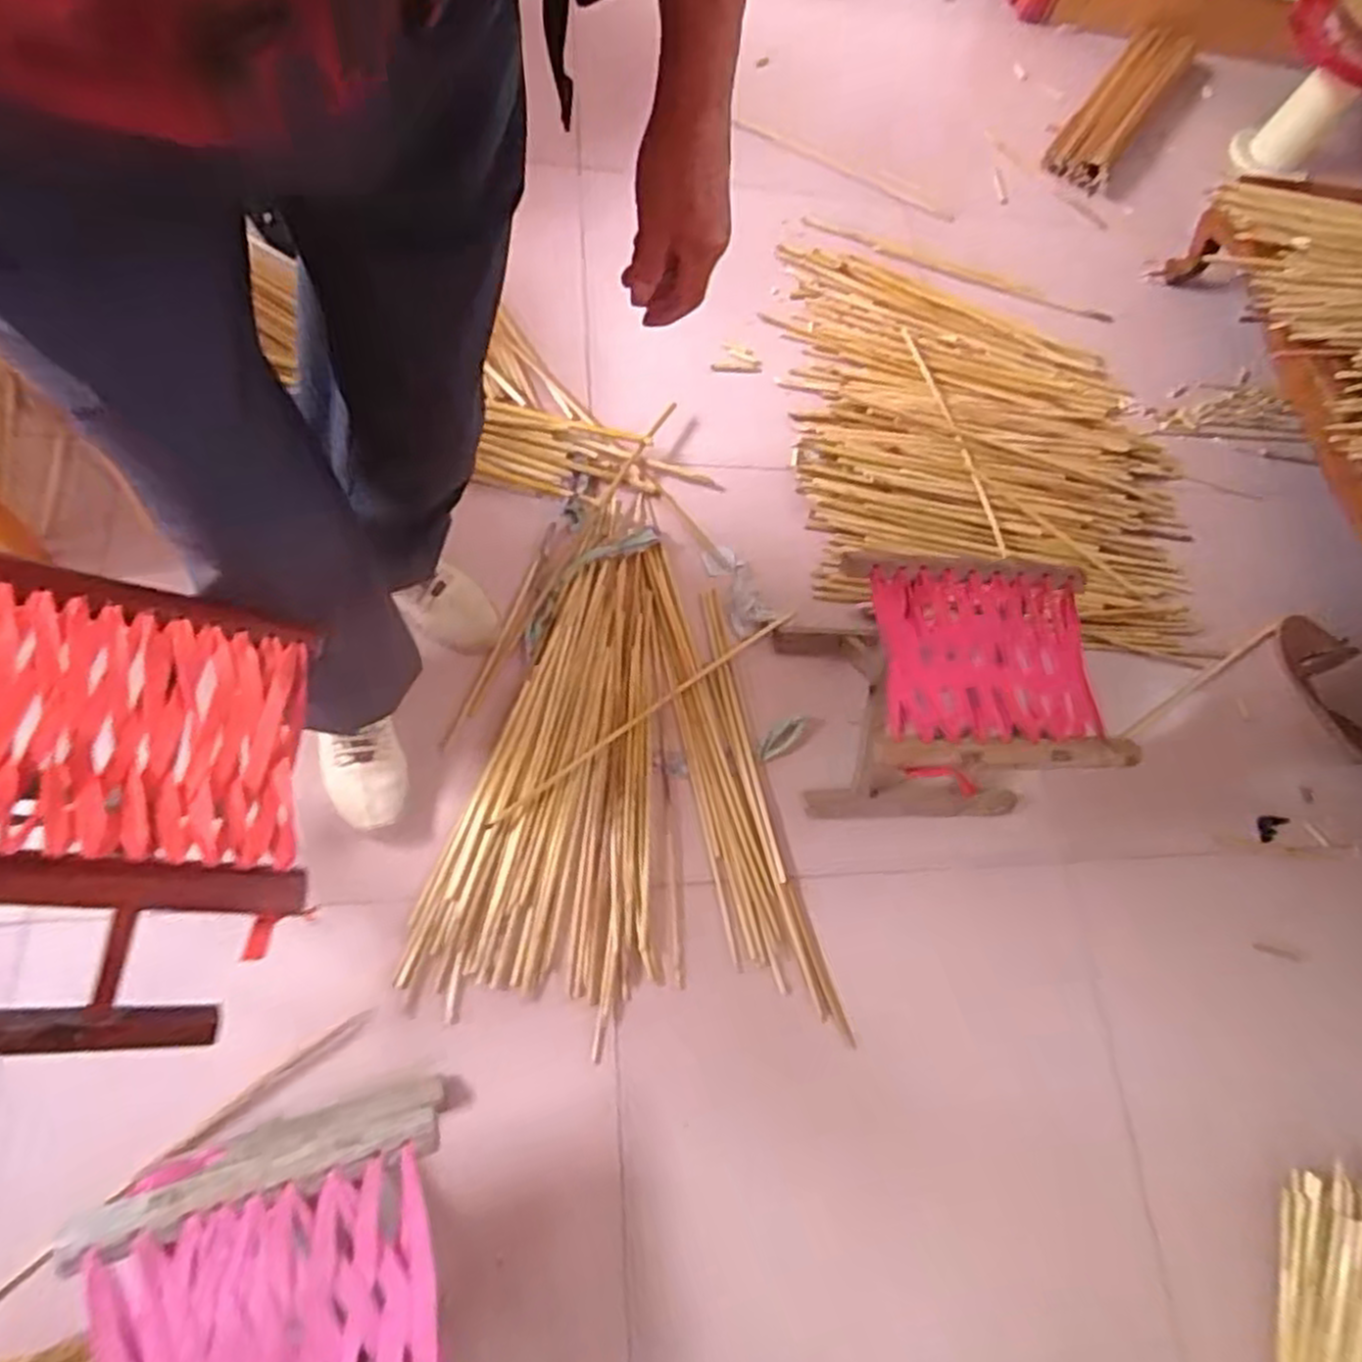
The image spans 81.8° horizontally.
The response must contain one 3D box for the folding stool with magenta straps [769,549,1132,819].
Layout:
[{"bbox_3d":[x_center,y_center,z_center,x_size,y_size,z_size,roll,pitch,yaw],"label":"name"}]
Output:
[{"bbox_3d":[0.306,0.015,0.943,0.286,0.278,0.269,-1,64,-1],"label":"folding stool with magenta straps"}]

